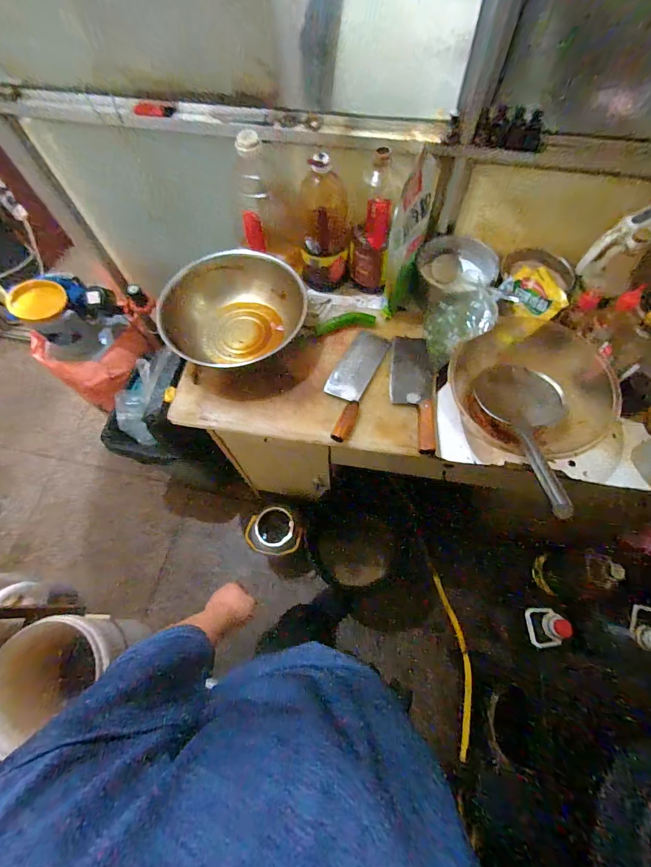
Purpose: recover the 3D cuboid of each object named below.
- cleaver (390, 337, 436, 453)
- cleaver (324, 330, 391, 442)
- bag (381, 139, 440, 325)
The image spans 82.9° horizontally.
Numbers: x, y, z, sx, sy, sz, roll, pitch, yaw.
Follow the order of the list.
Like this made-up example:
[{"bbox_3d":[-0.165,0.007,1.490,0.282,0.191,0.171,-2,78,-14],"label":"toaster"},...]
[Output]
[{"bbox_3d":[0.179,-0.086,0.755,0.087,0.023,0.262,-1,66,2],"label":"cleaver"},{"bbox_3d":[0.050,-0.106,0.776,0.088,0.028,0.259,22,69,12],"label":"cleaver"},{"bbox_3d":[0.169,-0.396,0.764,0.059,0.293,0.123,15,38,9],"label":"bag"}]

